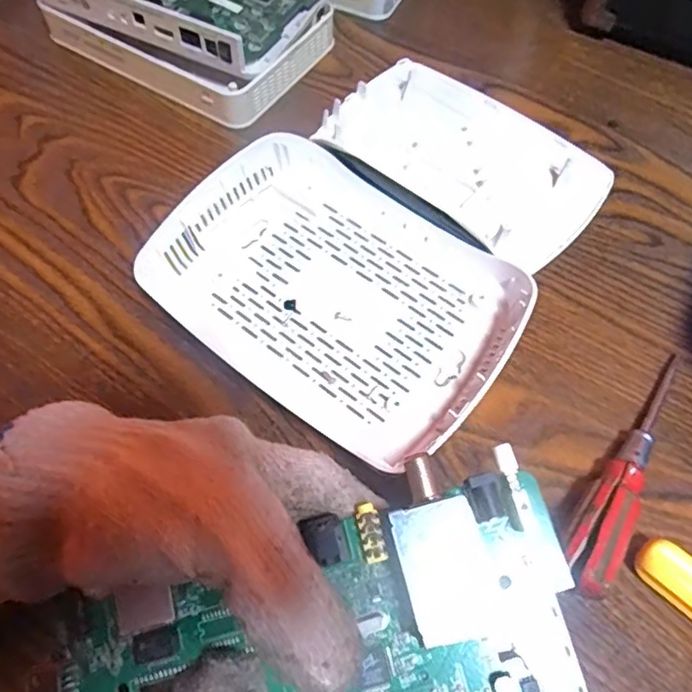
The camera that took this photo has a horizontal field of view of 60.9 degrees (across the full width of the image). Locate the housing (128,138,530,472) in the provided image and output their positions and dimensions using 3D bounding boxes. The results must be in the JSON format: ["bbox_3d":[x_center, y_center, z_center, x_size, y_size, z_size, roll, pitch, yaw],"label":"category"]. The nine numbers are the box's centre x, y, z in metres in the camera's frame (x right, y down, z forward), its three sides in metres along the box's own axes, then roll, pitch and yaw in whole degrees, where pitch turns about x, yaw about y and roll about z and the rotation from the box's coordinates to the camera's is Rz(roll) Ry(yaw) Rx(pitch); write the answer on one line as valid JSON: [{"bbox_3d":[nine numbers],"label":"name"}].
[{"bbox_3d":[-0.003,-0.031,0.307,0.181,0.037,0.134,32,67,14],"label":"housing"}]

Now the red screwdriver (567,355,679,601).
[{"bbox_3d":[0.130,0.053,0.274,0.022,0.026,0.133,29,66,12],"label":"red screwdriver"}]

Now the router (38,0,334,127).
[{"bbox_3d":[-0.108,-0.233,0.412,0.176,0.050,0.129,29,66,12],"label":"router"}]

